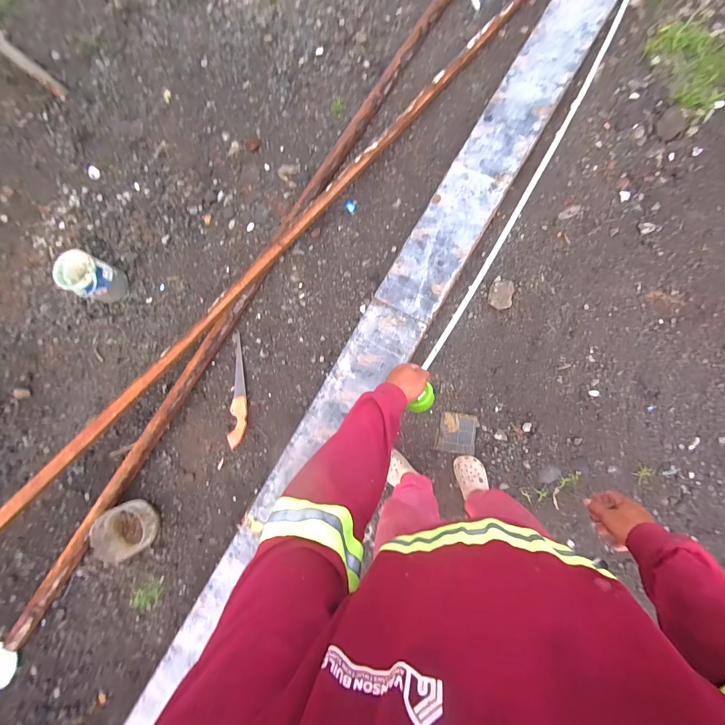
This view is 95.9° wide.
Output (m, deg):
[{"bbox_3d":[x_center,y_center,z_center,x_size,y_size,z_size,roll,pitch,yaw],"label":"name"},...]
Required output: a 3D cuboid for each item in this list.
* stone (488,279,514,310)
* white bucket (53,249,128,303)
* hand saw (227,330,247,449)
[{"bbox_3d":[0.559,-0.270,1.310,0.083,0.058,0.104,2,82,8],"label":"stone"},{"bbox_3d":[-1.194,-0.372,1.452,0.191,0.214,0.182,-1,82,7],"label":"white bucket"},{"bbox_3d":[-0.539,0.119,1.442,0.074,0.029,0.488,2,82,8],"label":"hand saw"}]

